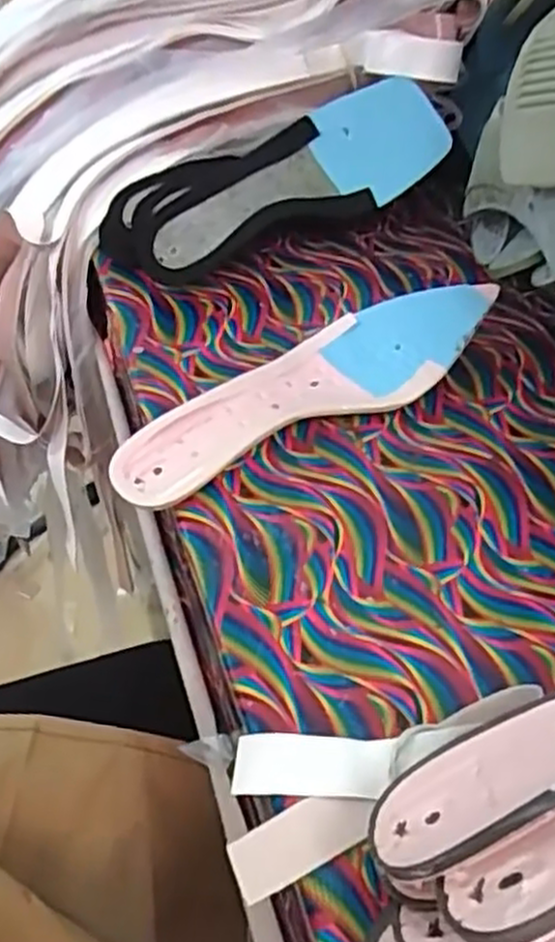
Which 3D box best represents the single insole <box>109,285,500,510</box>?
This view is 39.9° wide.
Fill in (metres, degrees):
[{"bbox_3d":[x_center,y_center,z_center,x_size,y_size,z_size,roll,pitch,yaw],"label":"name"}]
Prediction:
[{"bbox_3d":[0.021,-0.055,0.444,0.253,0.036,0.072,-21,52,-20],"label":"single insole"}]

